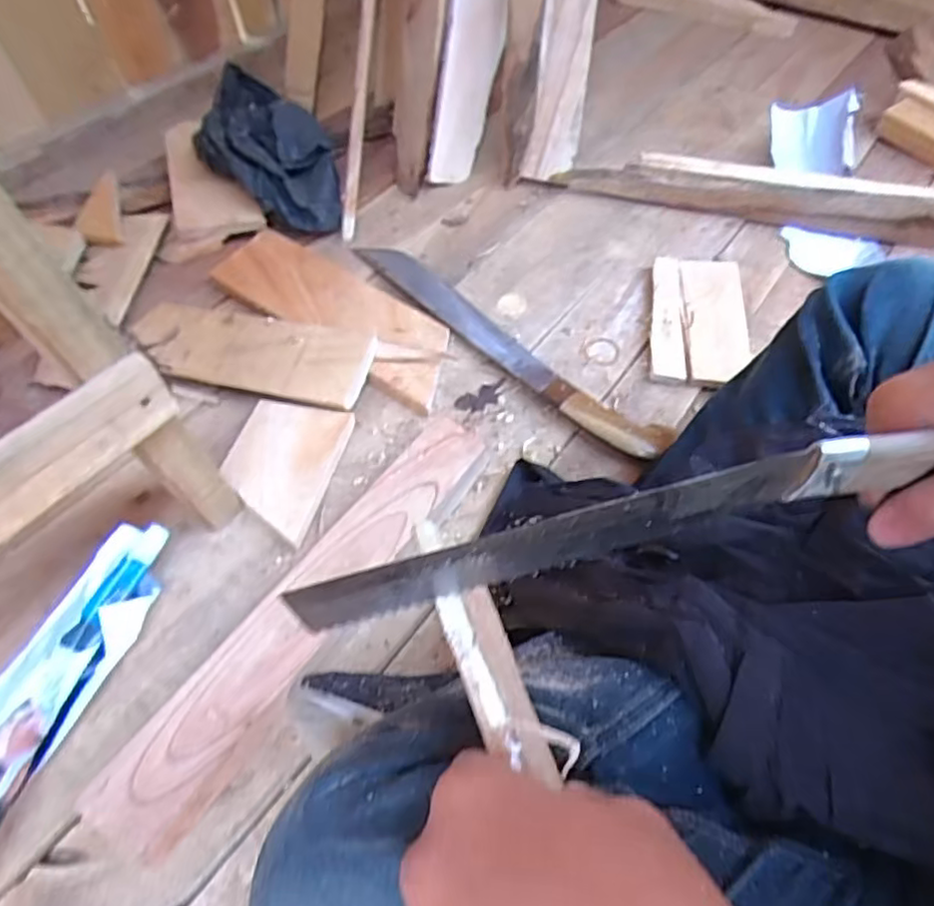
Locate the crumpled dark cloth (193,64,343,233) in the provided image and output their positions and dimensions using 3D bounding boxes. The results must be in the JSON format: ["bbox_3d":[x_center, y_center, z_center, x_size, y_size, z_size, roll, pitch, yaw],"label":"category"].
[{"bbox_3d":[-0.246,-0.365,0.802,0.144,0.068,0.260,-23,58,-16],"label":"crumpled dark cloth"}]

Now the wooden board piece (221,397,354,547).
[{"bbox_3d":[-0.165,0.012,0.589,0.092,0.018,0.132,11,55,8],"label":"wooden board piece"}]

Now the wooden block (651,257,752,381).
[{"bbox_3d":[0.247,-0.145,0.706,0.096,0.016,0.181,8,54,5],"label":"wooden block"}]

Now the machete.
[{"bbox_3d":[0.028,-0.122,0.680,0.050,0.026,0.413,-36,62,-24],"label":"machete"}]

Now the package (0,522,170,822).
[{"bbox_3d":[-0.295,0.168,0.451,0.075,0.057,0.270,11,55,8],"label":"package"}]

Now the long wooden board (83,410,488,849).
[{"bbox_3d":[-0.109,0.107,0.498,0.065,0.013,0.379,30,59,20],"label":"long wooden board"}]

